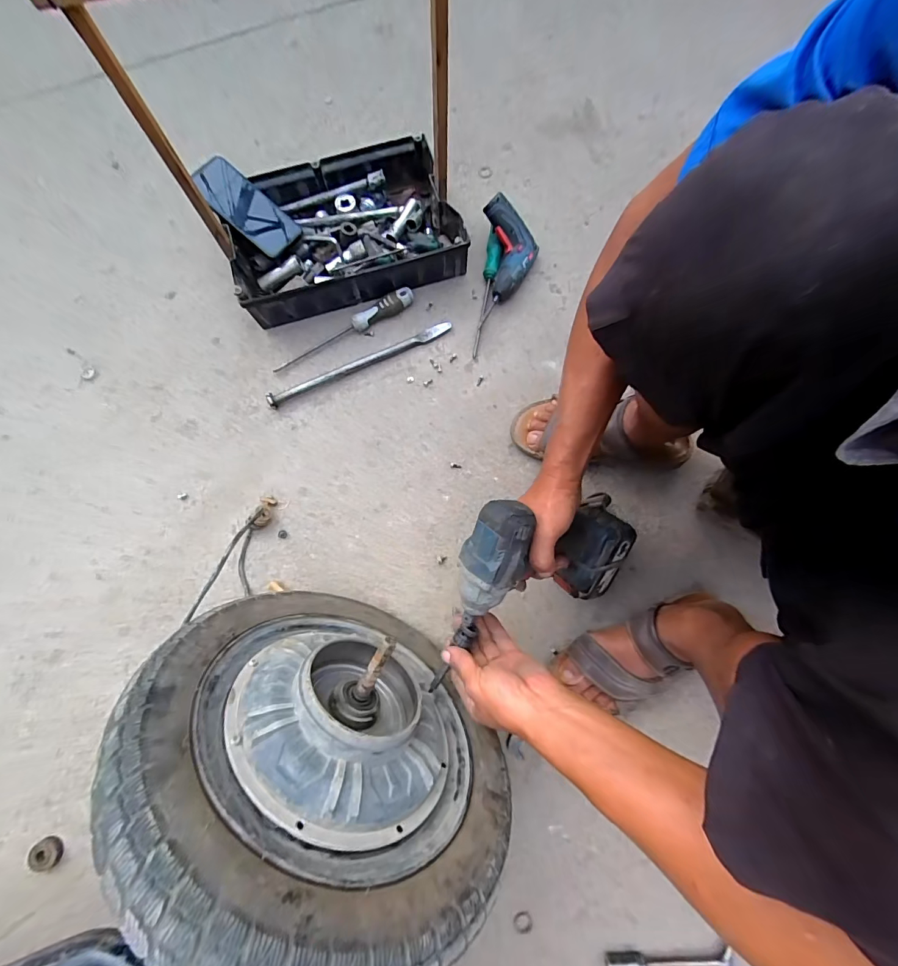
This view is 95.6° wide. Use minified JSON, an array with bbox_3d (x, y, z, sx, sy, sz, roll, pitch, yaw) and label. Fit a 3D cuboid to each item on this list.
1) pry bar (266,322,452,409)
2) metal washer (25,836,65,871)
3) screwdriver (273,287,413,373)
[{"bbox_3d":[-0.139,-0.191,0.644,0.309,0.020,0.019,-25,79,-6],"label":"pry bar"},{"bbox_3d":[-0.504,0.464,0.508,0.038,0.009,0.035,-34,80,-8],"label":"metal washer"},{"bbox_3d":[-0.168,-0.245,0.650,0.248,0.034,0.024,-29,80,-7],"label":"screwdriver"}]

